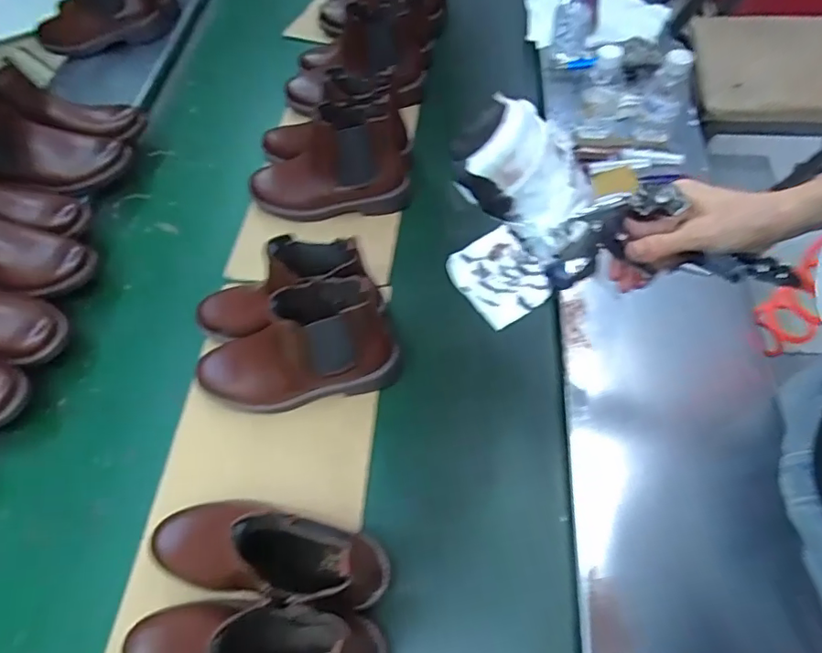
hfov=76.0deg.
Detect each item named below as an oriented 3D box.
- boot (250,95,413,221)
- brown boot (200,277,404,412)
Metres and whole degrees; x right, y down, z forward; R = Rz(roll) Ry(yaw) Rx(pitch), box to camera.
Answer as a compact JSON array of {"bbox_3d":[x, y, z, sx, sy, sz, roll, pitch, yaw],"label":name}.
[{"bbox_3d":[-0.129,-0.242,0.780,0.248,0.145,0.086,-3,62,0],"label":"boot"},{"bbox_3d":[-0.142,0.025,0.616,0.245,0.161,0.092,-13,63,-5],"label":"brown boot"}]

